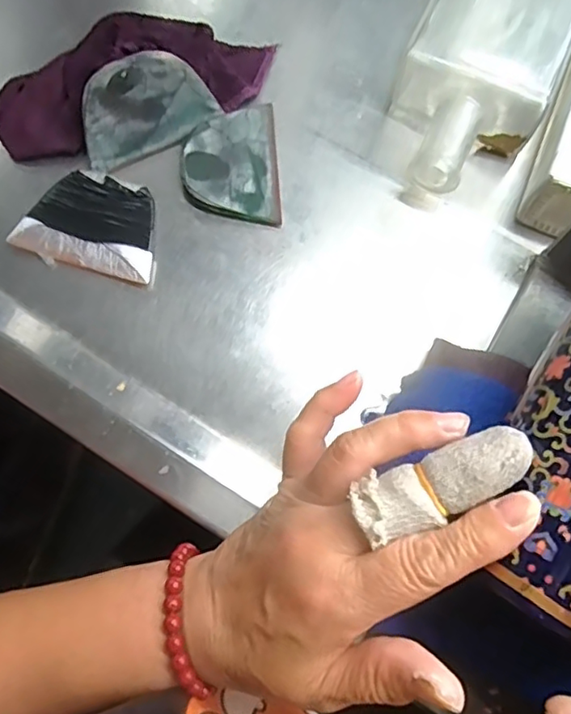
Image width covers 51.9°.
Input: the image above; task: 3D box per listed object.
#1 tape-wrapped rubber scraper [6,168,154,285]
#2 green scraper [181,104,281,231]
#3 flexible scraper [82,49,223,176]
[{"bbox_3d":[-0.117,-0.081,0.352,0.081,0.009,0.060,12,76,3],"label":"tape-wrapped rubber scraper"},{"bbox_3d":[-0.034,-0.121,0.363,0.058,0.008,0.082,-3,76,-1],"label":"green scraper"},{"bbox_3d":[-0.089,-0.156,0.361,0.083,0.005,0.055,-27,108,-3],"label":"flexible scraper"}]

